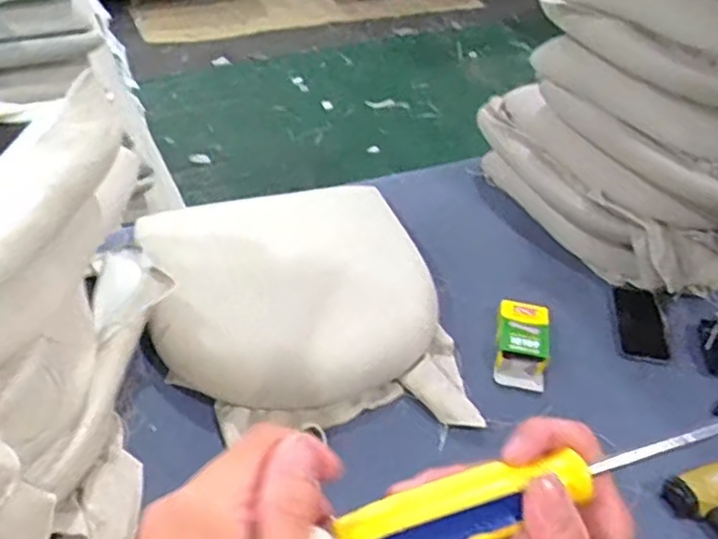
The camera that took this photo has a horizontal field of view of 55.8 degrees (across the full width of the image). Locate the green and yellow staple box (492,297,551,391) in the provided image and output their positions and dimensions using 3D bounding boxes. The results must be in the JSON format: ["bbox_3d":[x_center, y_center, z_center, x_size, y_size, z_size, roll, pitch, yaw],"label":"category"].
[{"bbox_3d":[0.255,0.111,1.051,0.081,0.043,0.153,10,42,7],"label":"green and yellow staple box"}]

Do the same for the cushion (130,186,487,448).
[{"bbox_3d":[-0.088,0.049,1.058,0.441,0.090,0.491,-9,43,-14],"label":"cushion"}]

